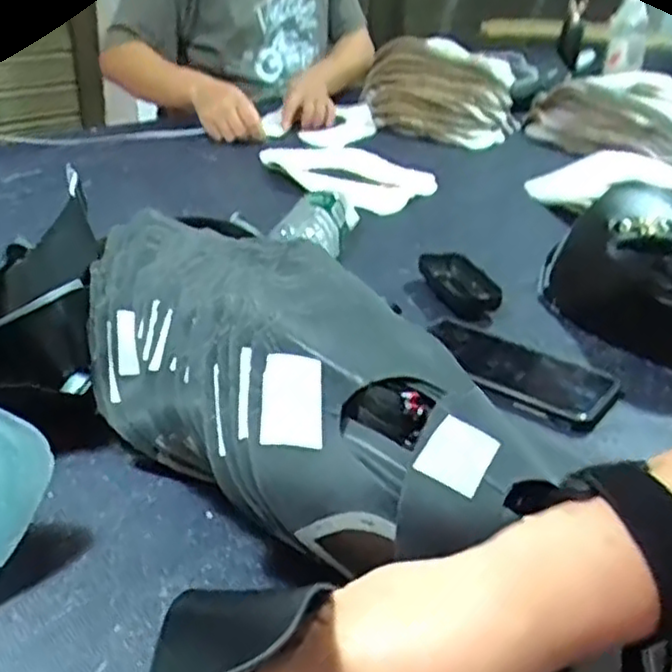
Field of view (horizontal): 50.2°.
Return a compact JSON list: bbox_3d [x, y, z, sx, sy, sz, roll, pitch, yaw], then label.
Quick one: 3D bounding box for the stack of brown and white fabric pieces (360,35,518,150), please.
[{"bbox_3d":[0.181,-0.451,1.309,0.279,0.126,0.181,19,33,26],"label":"stack of brown and white fabric pieces"}]

